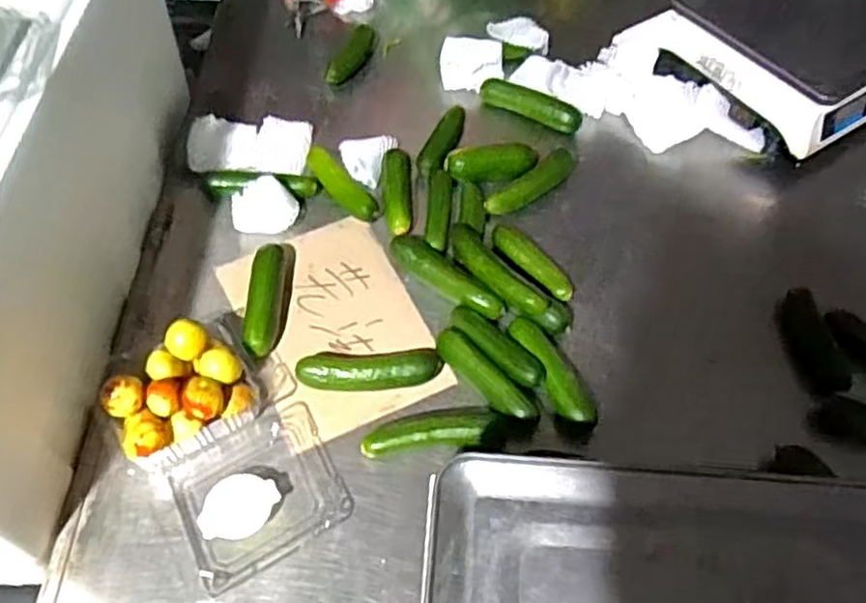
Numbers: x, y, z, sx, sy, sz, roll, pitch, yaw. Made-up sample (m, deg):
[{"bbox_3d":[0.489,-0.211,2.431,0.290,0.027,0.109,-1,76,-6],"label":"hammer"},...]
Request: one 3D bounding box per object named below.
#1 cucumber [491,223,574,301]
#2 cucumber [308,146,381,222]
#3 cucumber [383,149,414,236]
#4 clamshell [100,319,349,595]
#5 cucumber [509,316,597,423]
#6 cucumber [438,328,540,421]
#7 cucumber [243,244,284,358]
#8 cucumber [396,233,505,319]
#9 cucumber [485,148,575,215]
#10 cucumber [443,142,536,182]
[{"bbox_3d":[0.104,-0.039,0.742,0.027,0.022,0.108,-32,61,-22],"label":"cucumber"},{"bbox_3d":[-0.105,-0.130,0.797,0.027,0.027,0.120,-33,61,-22],"label":"cucumber"},{"bbox_3d":[-0.039,-0.120,0.783,0.032,0.031,0.114,-2,55,-2],"label":"cucumber"},{"bbox_3d":[-0.180,0.113,0.603,0.150,0.061,0.220,-26,59,-18],"label":"clamshell"},{"bbox_3d":[0.111,0.066,0.671,0.030,0.029,0.120,-19,57,-14],"label":"cucumber"},{"bbox_3d":[0.048,0.069,0.648,0.031,0.029,0.113,-39,64,-25],"label":"cucumber"},{"bbox_3d":[-0.166,0.000,0.704,0.032,0.033,0.120,-2,55,-3],"label":"cucumber"},{"bbox_3d":[0.015,-0.025,0.718,0.133,0.034,0.035,34,61,21],"label":"cucumber"},{"bbox_3d":[0.112,-0.132,0.804,0.120,0.034,0.028,-34,62,-23],"label":"cucumber"},{"bbox_3d":[0.068,-0.156,0.811,0.101,0.036,0.039,-3,55,-3],"label":"cucumber"}]

